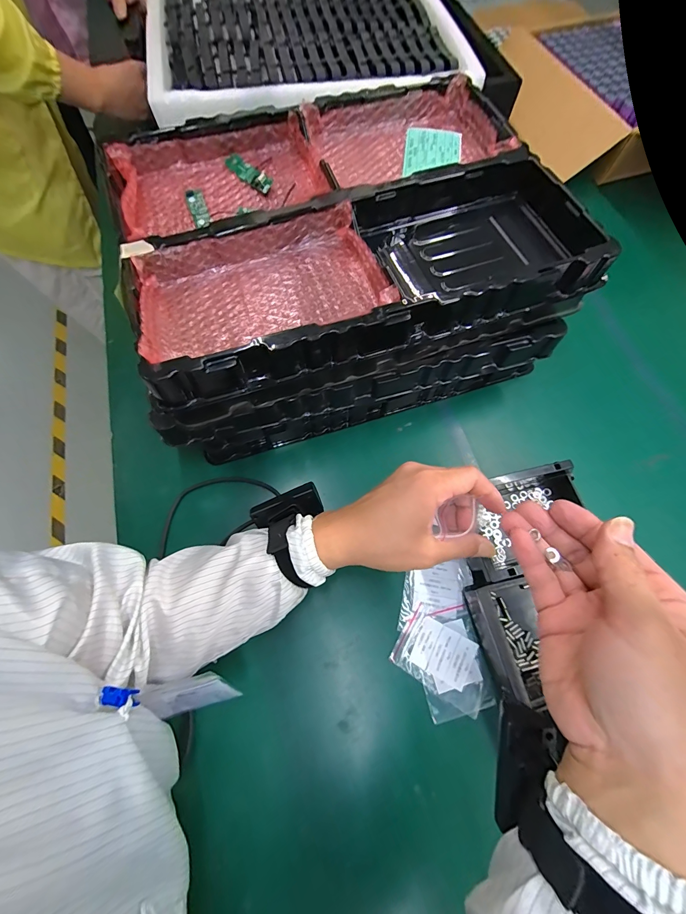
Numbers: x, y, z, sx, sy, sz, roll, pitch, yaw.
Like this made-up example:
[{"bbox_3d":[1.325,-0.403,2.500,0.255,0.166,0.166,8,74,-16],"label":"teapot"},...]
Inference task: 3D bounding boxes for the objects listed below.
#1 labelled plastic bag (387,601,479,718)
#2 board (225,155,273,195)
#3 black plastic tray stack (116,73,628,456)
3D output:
[{"bbox_3d":[0.108,0.218,0.369,0.097,0.005,0.065,33,72,11],"label":"labelled plastic bag"},{"bbox_3d":[-0.115,-0.346,0.412,0.020,0.011,0.087,-37,74,-13],"label":"board"},{"bbox_3d":[0.005,-0.241,0.438,0.473,0.183,0.360,-16,70,-7],"label":"black plastic tray stack"}]

